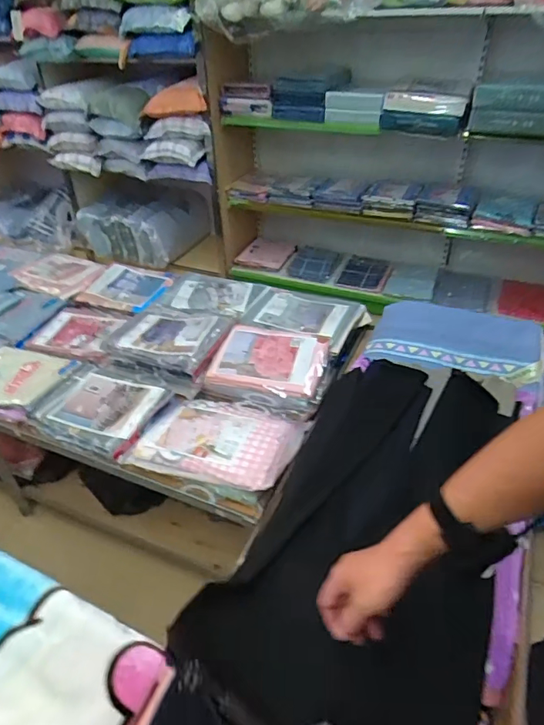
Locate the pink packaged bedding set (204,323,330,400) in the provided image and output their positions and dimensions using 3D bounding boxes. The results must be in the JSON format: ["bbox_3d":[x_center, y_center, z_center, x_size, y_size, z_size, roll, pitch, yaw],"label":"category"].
[{"bbox_3d":[0.002,-0.016,1.470,0.316,0.066,0.262,9,40,17],"label":"pink packaged bedding set"}]

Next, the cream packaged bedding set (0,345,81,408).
[{"bbox_3d":[-0.778,0.035,1.496,0.281,0.042,0.248,7,39,14],"label":"cream packaged bedding set"}]

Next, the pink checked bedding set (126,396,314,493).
[{"bbox_3d":[-0.131,0.197,1.309,0.400,0.067,0.289,7,39,14],"label":"pink checked bedding set"}]

